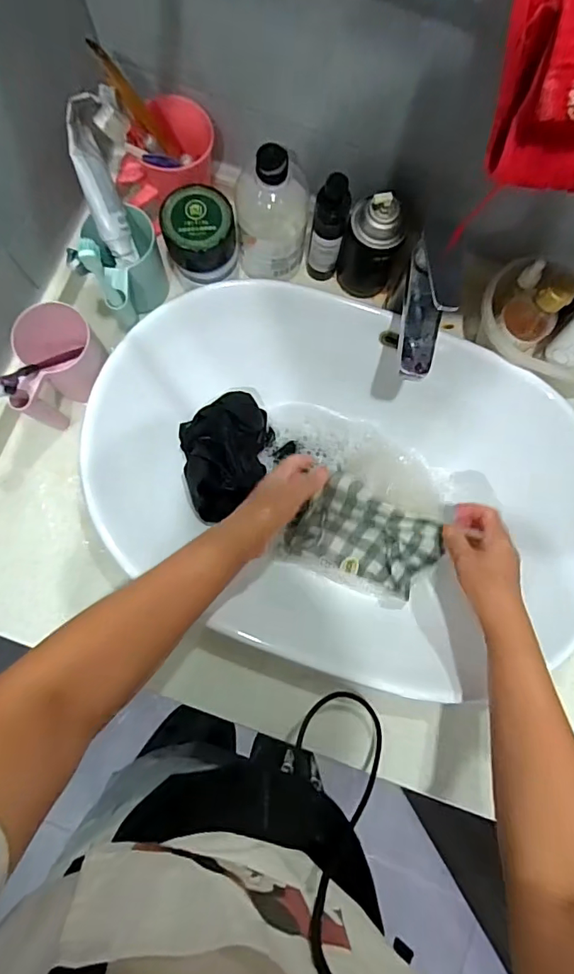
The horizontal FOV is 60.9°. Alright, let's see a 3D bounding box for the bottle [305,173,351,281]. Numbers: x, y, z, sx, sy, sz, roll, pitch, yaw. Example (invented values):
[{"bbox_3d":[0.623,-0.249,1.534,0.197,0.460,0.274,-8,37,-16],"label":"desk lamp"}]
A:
[{"bbox_3d":[0.046,-0.280,0.539,0.036,0.136,0.028,12,82,-2],"label":"bottle"}]

